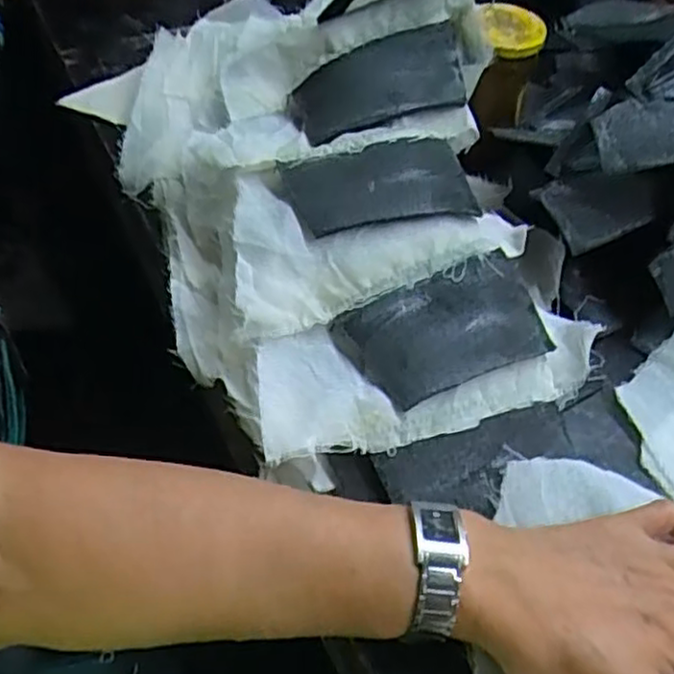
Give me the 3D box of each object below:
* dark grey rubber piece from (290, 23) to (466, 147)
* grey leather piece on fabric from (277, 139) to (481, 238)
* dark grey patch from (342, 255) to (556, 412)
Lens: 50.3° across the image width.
[{"bbox_3d":[0.028,-0.160,0.466,0.106,0.034,0.067,-16,65,-2],"label":"dark grey rubber piece"},{"bbox_3d":[0.025,-0.089,0.426,0.106,0.022,0.061,-5,53,-8],"label":"grey leather piece on fabric"},{"bbox_3d":[0.064,-0.006,0.392,0.104,0.020,0.060,-20,56,-19],"label":"dark grey patch"}]

